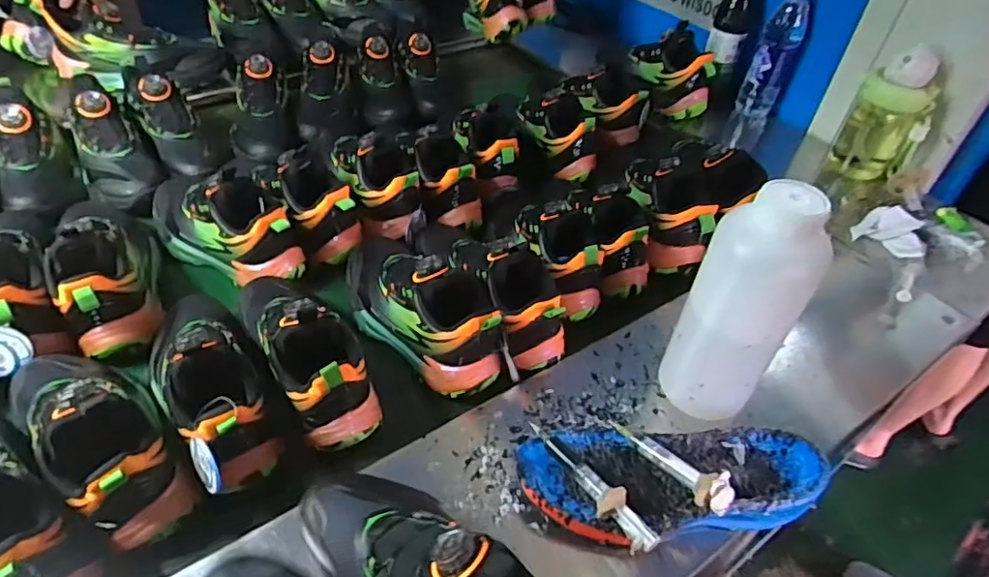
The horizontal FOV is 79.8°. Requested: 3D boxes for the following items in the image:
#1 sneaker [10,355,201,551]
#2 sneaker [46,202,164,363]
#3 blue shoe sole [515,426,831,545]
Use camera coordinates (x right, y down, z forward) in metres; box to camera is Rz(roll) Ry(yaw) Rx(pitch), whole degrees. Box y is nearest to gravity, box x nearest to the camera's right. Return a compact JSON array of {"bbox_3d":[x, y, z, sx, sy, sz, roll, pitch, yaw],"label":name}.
[{"bbox_3d":[-0.357,0.118,0.526,0.249,0.118,0.091,26,46,37],"label":"sneaker"},{"bbox_3d":[-0.444,-0.043,0.673,0.090,0.110,0.258,-15,48,-20],"label":"sneaker"},{"bbox_3d":[0.157,0.174,0.533,0.266,0.049,0.103,1,44,-4],"label":"blue shoe sole"}]

